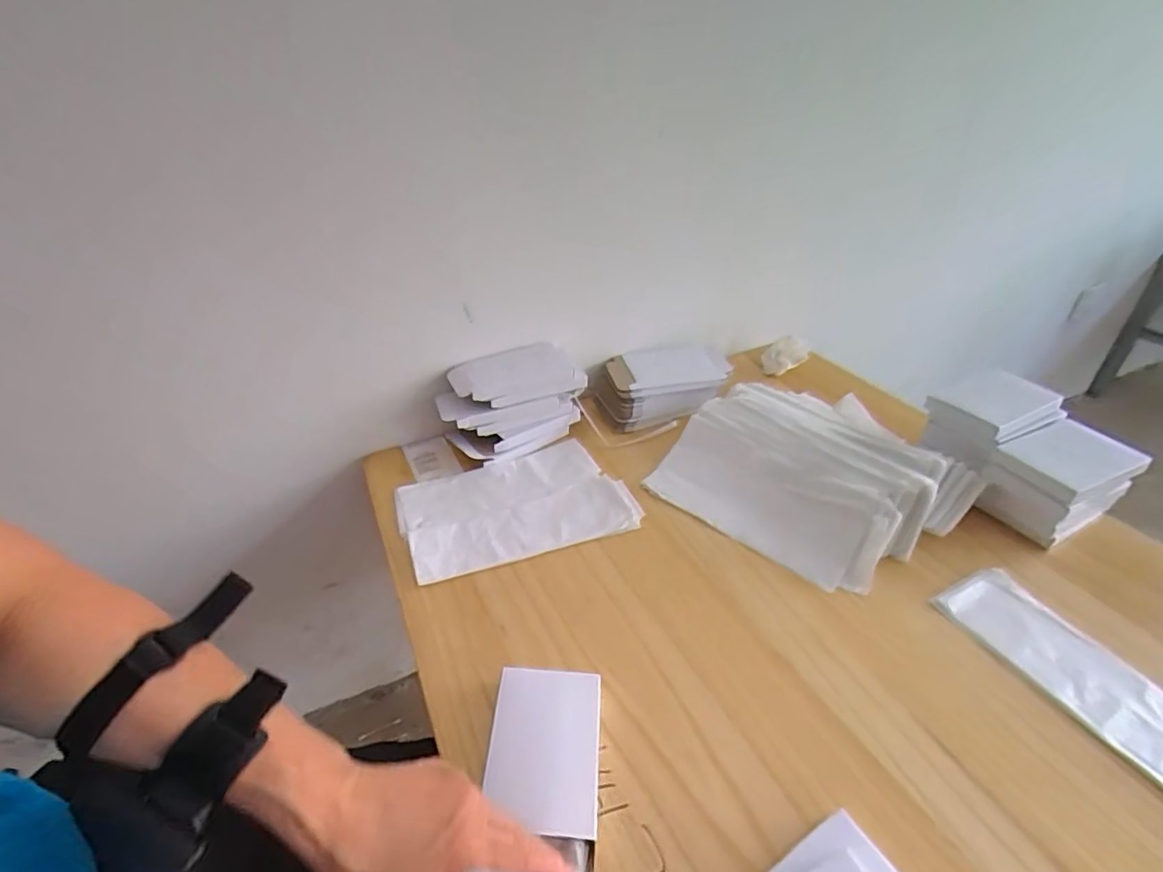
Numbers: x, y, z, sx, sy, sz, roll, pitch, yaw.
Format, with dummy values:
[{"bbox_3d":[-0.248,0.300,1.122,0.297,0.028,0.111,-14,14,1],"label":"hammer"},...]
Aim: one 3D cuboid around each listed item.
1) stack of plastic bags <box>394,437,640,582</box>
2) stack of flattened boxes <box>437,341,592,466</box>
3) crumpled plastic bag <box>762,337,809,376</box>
[{"bbox_3d":[-0.079,0.082,0.659,0.259,0.011,0.165,-13,37,-15],"label":"stack of plastic bags"},{"bbox_3d":[-0.098,-0.046,0.752,0.191,0.107,0.107,-23,41,-27],"label":"stack of flattened boxes"},{"bbox_3d":[0.339,-0.129,0.911,0.071,0.048,0.057,8,37,12],"label":"crumpled plastic bag"}]

